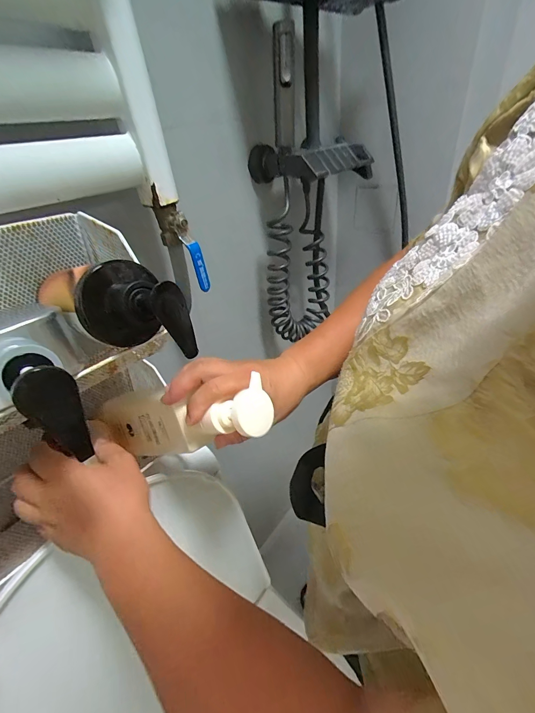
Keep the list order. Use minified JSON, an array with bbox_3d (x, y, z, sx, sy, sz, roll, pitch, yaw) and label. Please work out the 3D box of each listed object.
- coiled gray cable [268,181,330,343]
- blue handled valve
[{"bbox_3d":[0.066,-0.180,0.661,0.162,0.299,0.058,-31,41,-26],"label":"coiled gray cable"},{"bbox_3d":[-0.112,-0.141,0.411,0.049,0.128,0.026,-14,29,31],"label":"blue handled valve"}]

